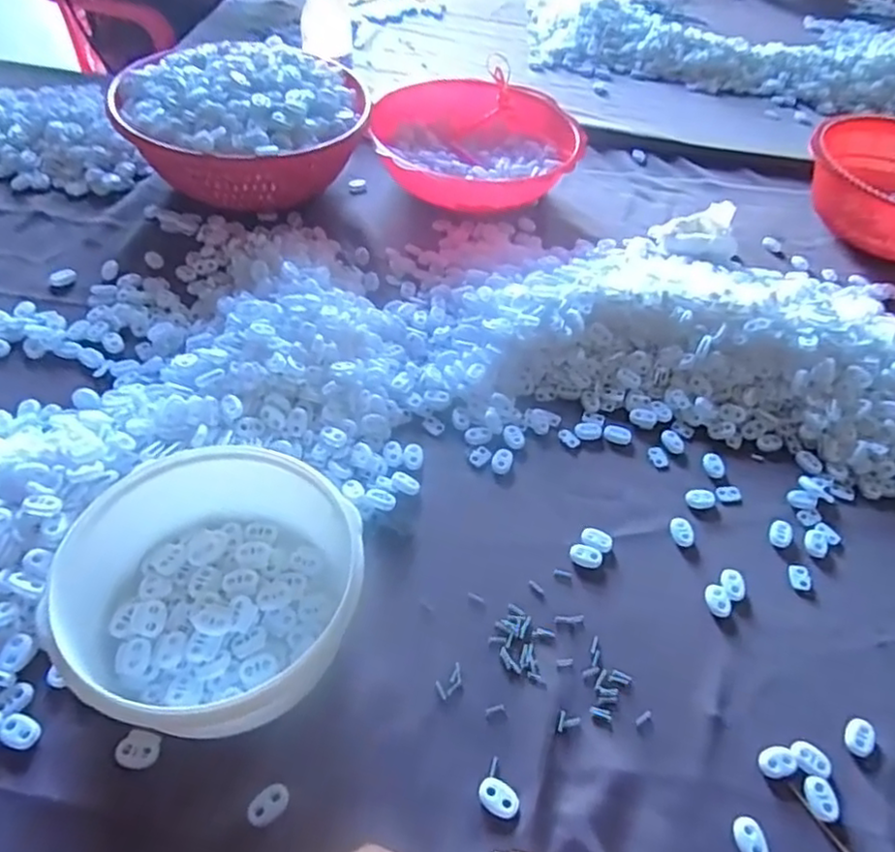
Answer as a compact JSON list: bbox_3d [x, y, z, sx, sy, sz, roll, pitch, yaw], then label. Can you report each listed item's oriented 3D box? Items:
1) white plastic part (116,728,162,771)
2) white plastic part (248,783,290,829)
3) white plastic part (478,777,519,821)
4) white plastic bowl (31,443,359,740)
[{"bbox_3d":[-0.172,0.179,0.361,0.023,0.004,0.020,11,51,3],"label":"white plastic part"},{"bbox_3d":[-0.096,0.204,0.350,0.023,0.004,0.014,-30,60,-26],"label":"white plastic part"},{"bbox_3d":[0.029,0.208,0.364,0.024,0.004,0.016,33,56,19],"label":"white plastic part"},{"bbox_3d":[-0.138,0.093,0.393,0.158,0.075,0.155,3,51,-3],"label":"white plastic bowl"}]

